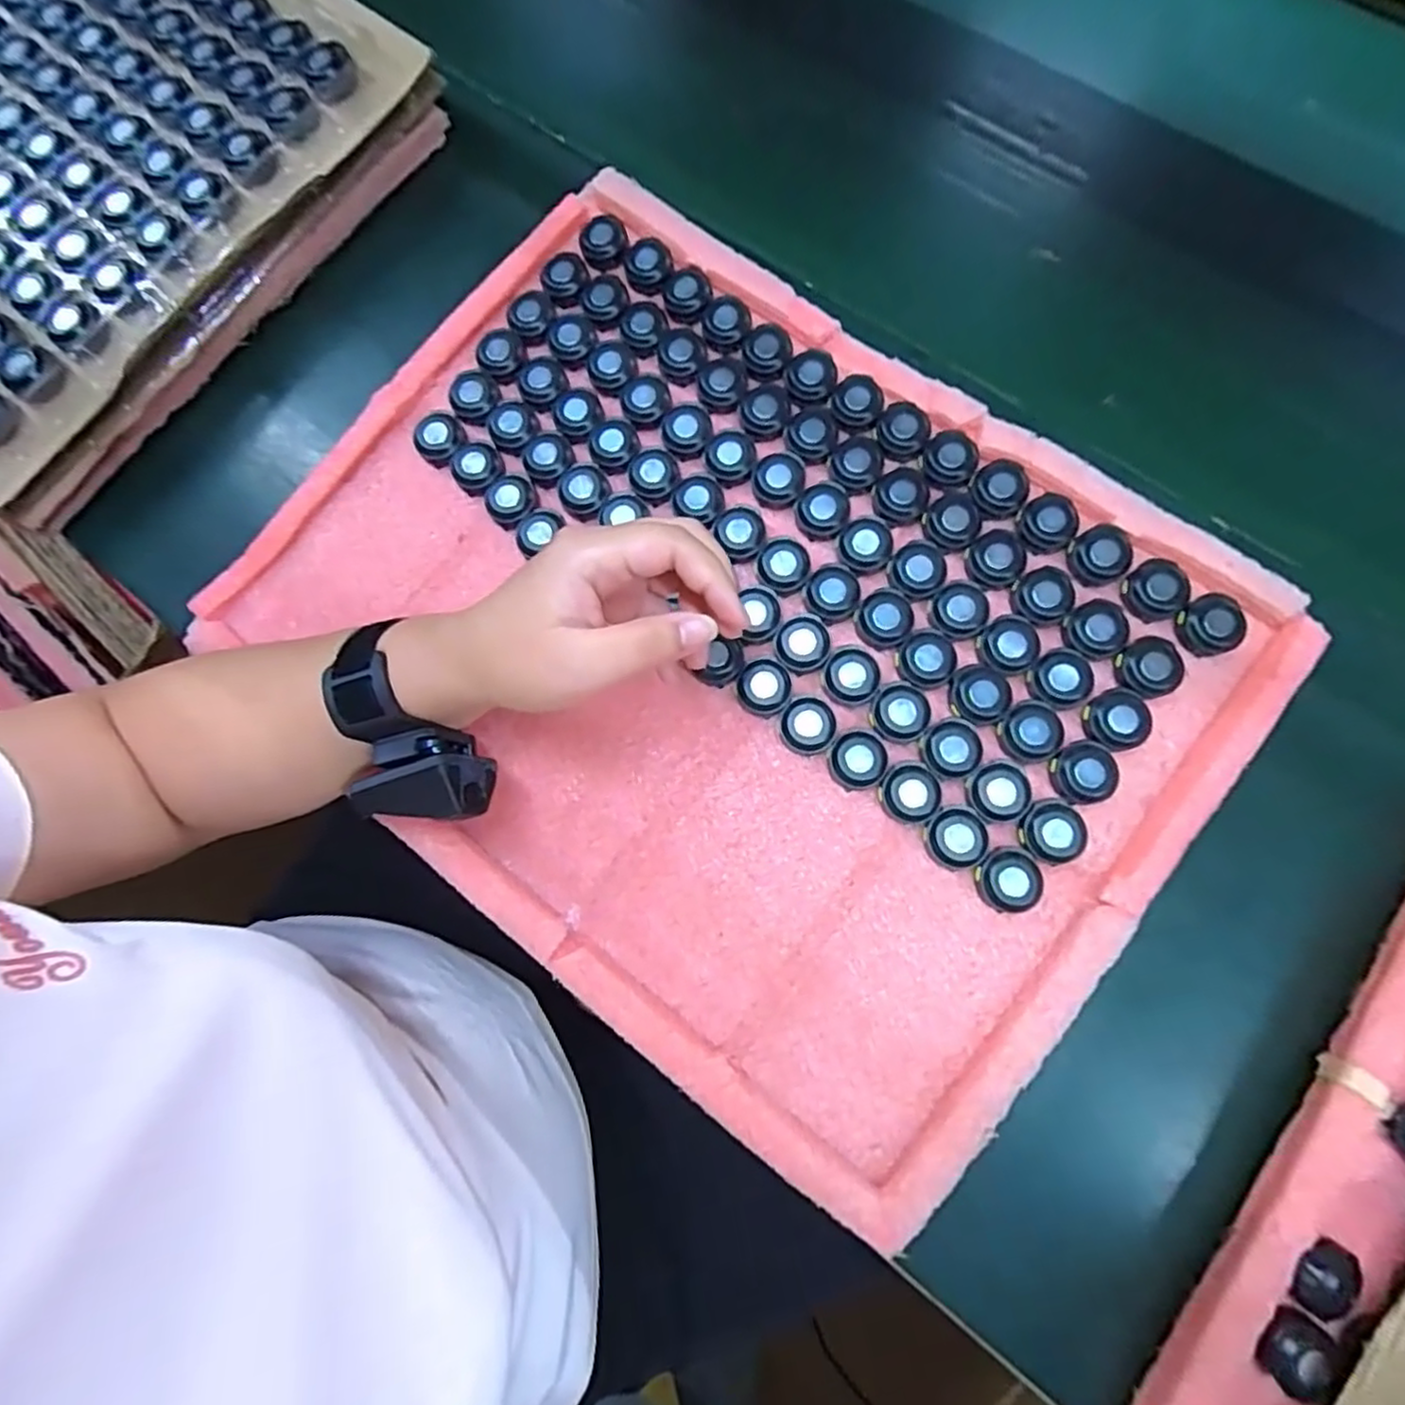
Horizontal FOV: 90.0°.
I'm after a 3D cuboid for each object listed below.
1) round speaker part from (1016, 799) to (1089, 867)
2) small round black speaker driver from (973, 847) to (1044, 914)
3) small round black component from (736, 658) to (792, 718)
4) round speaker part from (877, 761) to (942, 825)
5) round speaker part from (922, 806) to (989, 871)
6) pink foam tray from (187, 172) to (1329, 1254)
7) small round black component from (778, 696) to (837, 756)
[{"bbox_3d":[0.172,0.062,0.342,0.030,0.009,0.028,-1,76,3],"label":"round speaker part"},{"bbox_3d":[0.148,0.086,0.341,0.030,0.015,0.030,-1,76,3],"label":"small round black speaker driver"},{"bbox_3d":[0.034,-0.007,0.371,0.028,0.014,0.027,-1,76,3],"label":"small round black component"},{"bbox_3d":[0.105,0.046,0.355,0.029,0.013,0.028,-1,76,3],"label":"round speaker part"},{"bbox_3d":[0.126,0.066,0.348,0.029,0.015,0.029,-1,76,3],"label":"round speaker part"},{"bbox_3d":[0.007,-0.041,0.378,0.485,0.043,0.371,38,79,10],"label":"pink foam tray"},{"bbox_3d":[0.055,0.012,0.366,0.029,0.013,0.029,-1,76,3],"label":"small round black component"}]

